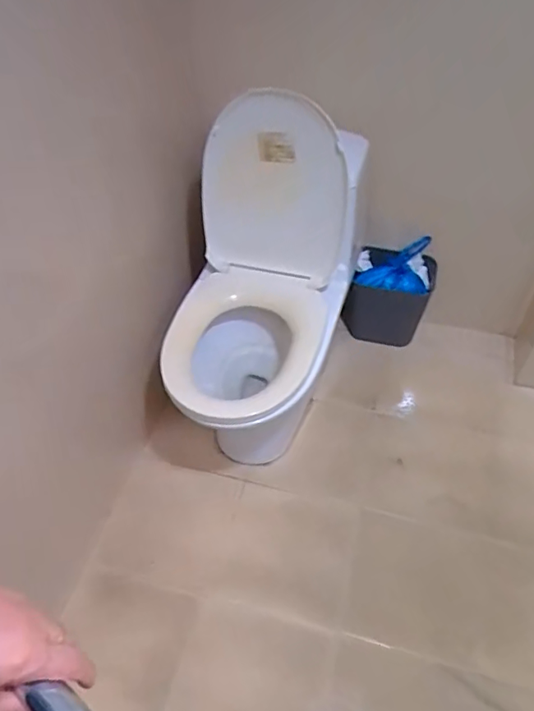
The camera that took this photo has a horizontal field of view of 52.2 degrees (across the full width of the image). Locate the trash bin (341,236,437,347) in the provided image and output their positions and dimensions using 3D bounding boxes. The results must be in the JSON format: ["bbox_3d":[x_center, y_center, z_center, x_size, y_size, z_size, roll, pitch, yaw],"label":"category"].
[{"bbox_3d":[0.370,-0.189,1.661,0.241,0.264,0.171,16,52,15],"label":"trash bin"}]

